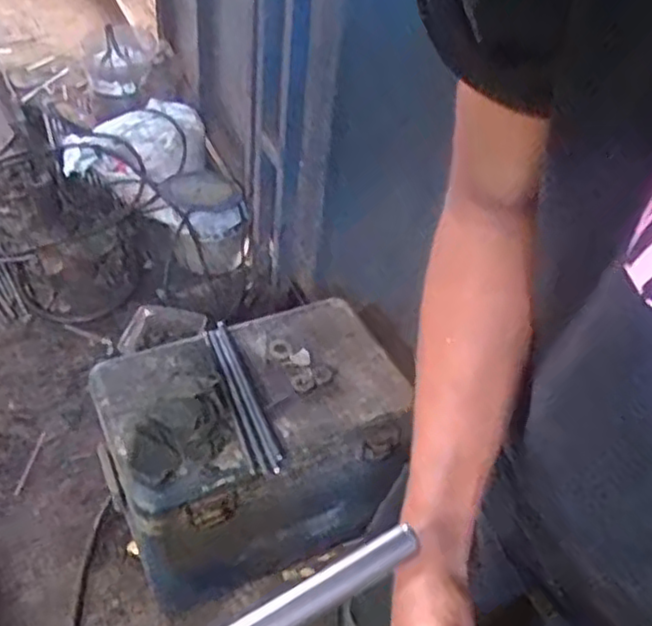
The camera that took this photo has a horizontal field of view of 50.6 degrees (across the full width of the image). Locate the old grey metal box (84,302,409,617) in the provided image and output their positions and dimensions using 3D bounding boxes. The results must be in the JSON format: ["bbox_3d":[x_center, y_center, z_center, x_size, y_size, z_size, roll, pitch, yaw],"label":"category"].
[{"bbox_3d":[-0.125,0.243,1.258,0.508,0.340,0.339,-16,50,-22],"label":"old grey metal box"}]

